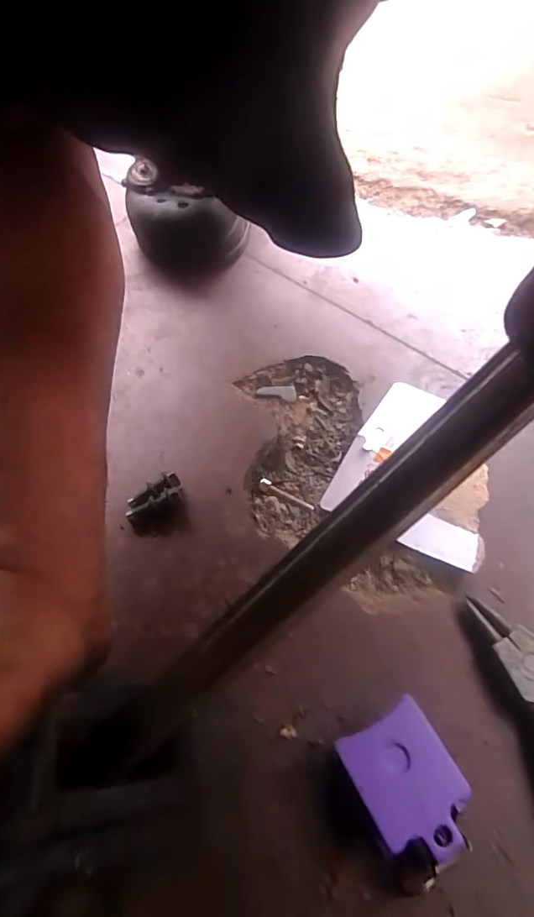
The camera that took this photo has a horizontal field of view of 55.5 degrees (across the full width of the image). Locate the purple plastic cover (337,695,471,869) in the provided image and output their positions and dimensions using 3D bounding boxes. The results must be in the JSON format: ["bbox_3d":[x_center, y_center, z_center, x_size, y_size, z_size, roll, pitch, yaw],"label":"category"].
[{"bbox_3d":[0.054,0.123,0.193,0.039,0.004,0.048,-22,58,-16],"label":"purple plastic cover"}]

